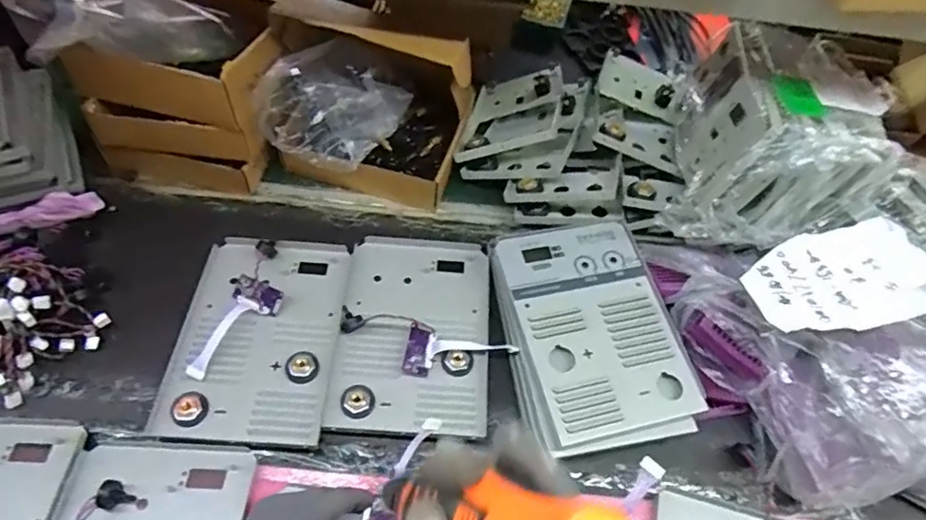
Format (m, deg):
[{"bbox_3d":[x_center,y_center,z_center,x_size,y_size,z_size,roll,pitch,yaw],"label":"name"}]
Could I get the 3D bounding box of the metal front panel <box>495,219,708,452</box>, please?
[{"bbox_3d":[0.164,0.076,0.707,0.185,0.022,0.268,-11,58,-12],"label":"metal front panel"}]

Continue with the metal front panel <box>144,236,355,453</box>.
[{"bbox_3d":[-0.249,0.088,0.704,0.187,0.025,0.266,5,57,-3],"label":"metal front panel"}]

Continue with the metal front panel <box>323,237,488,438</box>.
[{"bbox_3d":[-0.062,0.081,0.726,0.183,0.020,0.274,4,57,-4],"label":"metal front panel"}]

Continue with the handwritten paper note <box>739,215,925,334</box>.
[{"bbox_3d":[0.446,0.021,0.681,0.198,0.011,0.140,-14,48,7],"label":"handwritten paper note"}]

